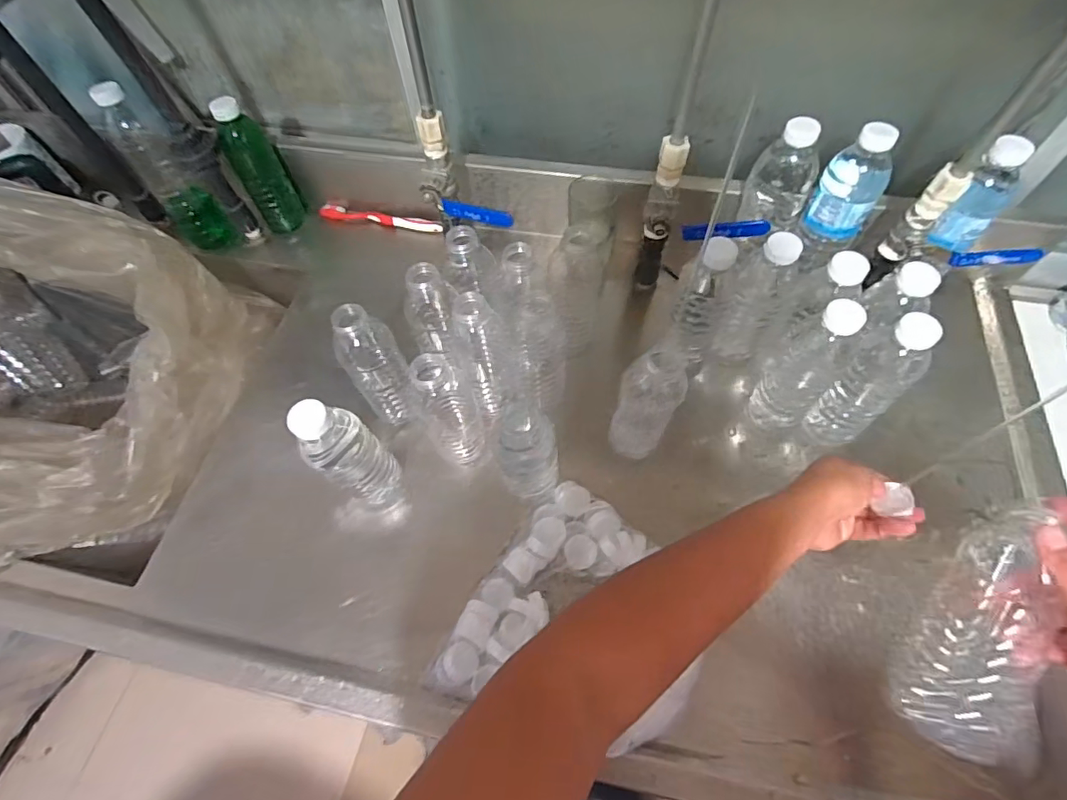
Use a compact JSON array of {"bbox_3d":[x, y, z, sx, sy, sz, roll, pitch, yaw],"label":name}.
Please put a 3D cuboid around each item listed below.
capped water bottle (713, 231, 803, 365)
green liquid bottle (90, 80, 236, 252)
[{"bbox_3d":[0.228,-0.103,0.539,0.065,0.168,0.076,33,67,18],"label":"capped water bottle"},{"bbox_3d":[-0.476,-0.291,0.676,0.061,0.211,0.074,-40,67,-18],"label":"green liquid bottle"}]

